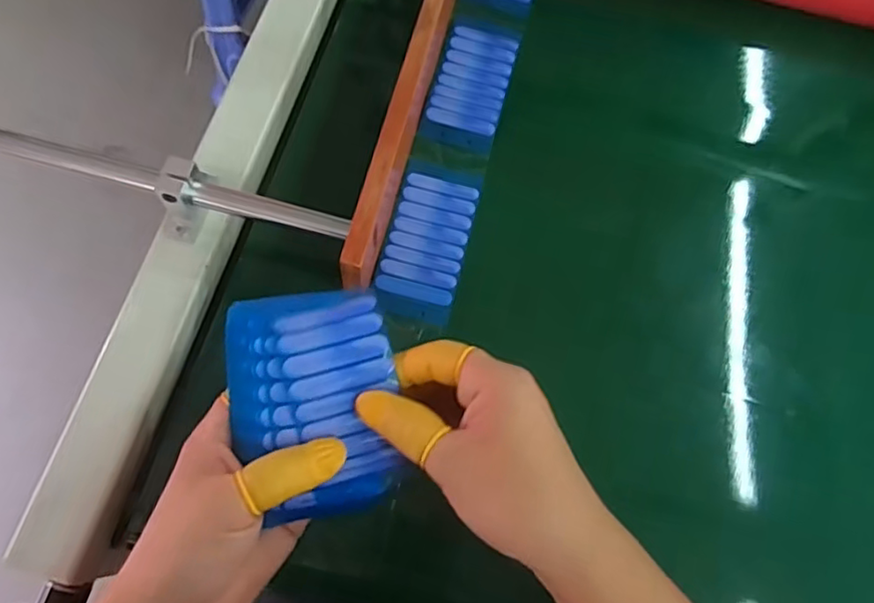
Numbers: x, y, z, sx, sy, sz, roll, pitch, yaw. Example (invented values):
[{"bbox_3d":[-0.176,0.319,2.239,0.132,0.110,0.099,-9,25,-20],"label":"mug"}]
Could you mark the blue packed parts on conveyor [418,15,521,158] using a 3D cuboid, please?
[{"bbox_3d":[0.027,-0.167,0.466,0.056,0.007,0.114,15,70,3],"label":"blue packed parts on conveyor"}]

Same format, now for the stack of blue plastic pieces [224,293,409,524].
[{"bbox_3d":[-0.062,0.052,0.314,0.079,0.027,0.112,-7,93,-7],"label":"stack of blue plastic pieces"}]

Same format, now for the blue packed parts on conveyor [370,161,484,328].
[{"bbox_3d":[-0.006,-0.043,0.422,0.054,0.007,0.115,13,70,2],"label":"blue packed parts on conveyor"}]

